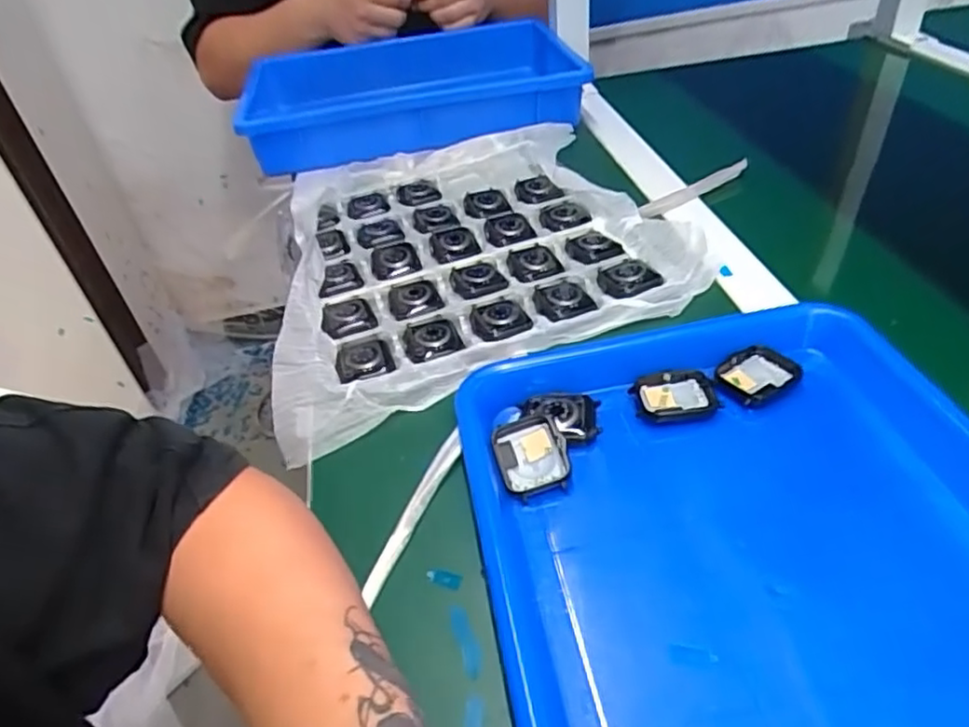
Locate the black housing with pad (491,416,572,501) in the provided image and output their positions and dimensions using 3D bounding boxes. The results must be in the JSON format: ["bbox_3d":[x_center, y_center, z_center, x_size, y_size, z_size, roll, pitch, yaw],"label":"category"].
[{"bbox_3d":[0.026,0.052,0.367,0.038,0.008,0.045,-19,56,1],"label":"black housing with pad"}]

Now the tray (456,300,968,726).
[{"bbox_3d":[0.134,0.092,0.290,0.258,0.029,0.331,-11,40,-3],"label":"tray"}]

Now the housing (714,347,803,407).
[{"bbox_3d":[0.167,0.006,0.399,0.049,0.008,0.035,-24,42,-18],"label":"housing"}]

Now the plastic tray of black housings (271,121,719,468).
[{"bbox_3d":[-0.036,-0.110,0.561,0.323,0.040,0.374,-19,41,-12],"label":"plastic tray of black housings"}]

